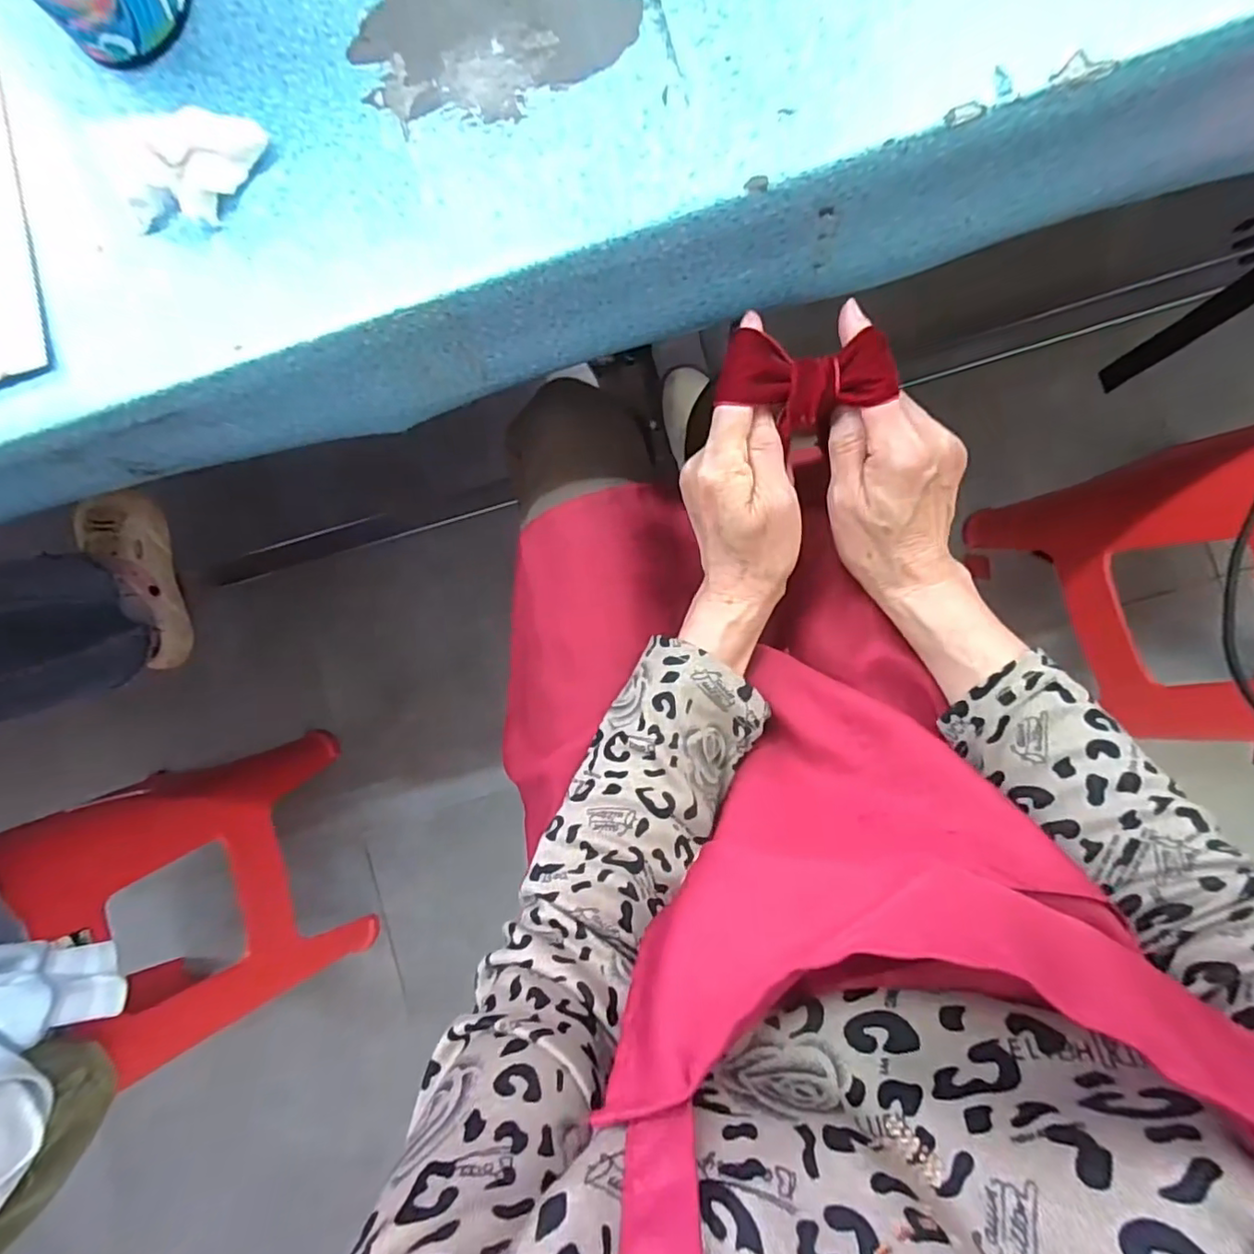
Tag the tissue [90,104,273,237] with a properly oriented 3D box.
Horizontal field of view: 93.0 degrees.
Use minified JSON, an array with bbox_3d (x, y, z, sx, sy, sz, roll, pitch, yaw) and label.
[{"bbox_3d":[-0.195,-0.204,0.263,0.065,0.022,0.041,-11,88,6],"label":"tissue"}]

